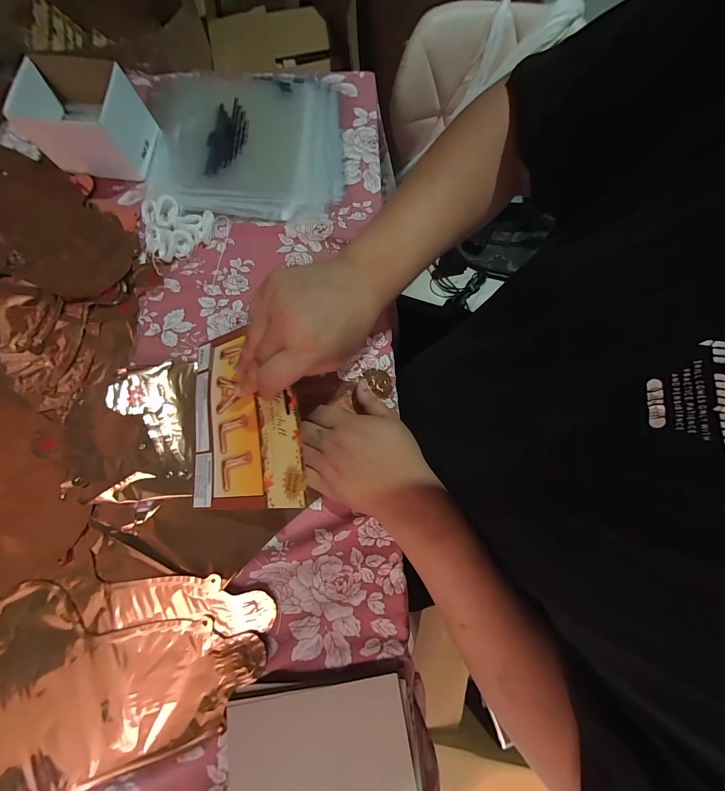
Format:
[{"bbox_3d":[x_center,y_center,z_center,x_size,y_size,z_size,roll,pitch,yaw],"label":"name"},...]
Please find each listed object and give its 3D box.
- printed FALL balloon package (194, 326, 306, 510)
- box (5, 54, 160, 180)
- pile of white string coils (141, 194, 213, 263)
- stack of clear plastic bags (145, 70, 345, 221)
[{"bbox_3d":[-0.125,0.019,0.333,0.155,0.011,0.187,-11,80,30],"label":"printed FALL balloon package"},{"bbox_3d":[-0.354,-0.357,0.416,0.128,0.071,0.105,2,78,-1],"label":"box"},{"bbox_3d":[-0.243,-0.226,0.421,0.088,0.020,0.088,0,78,-1],"label":"pile of white string coils"},{"bbox_3d":[-0.164,-0.358,0.450,0.270,0.019,0.234,3,78,-1],"label":"stack of clear plastic bags"}]

